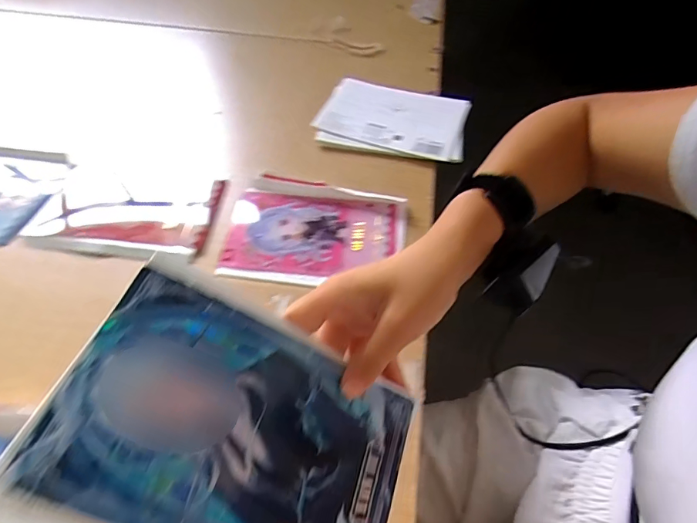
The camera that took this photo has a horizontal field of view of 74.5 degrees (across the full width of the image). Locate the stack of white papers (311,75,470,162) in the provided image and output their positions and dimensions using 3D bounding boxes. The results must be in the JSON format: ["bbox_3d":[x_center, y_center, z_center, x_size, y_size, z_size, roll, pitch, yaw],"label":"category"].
[{"bbox_3d":[0.058,-0.187,0.596,0.186,0.014,0.132,11,51,7],"label":"stack of white papers"}]

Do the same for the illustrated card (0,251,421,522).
[{"bbox_3d":[-0.050,0.090,0.226,0.175,0.005,0.129,32,56,-15],"label":"illustrated card"}]

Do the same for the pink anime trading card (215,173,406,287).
[{"bbox_3d":[-0.033,-0.035,0.473,0.178,0.011,0.134,6,51,3],"label":"pink anime trading card"}]

